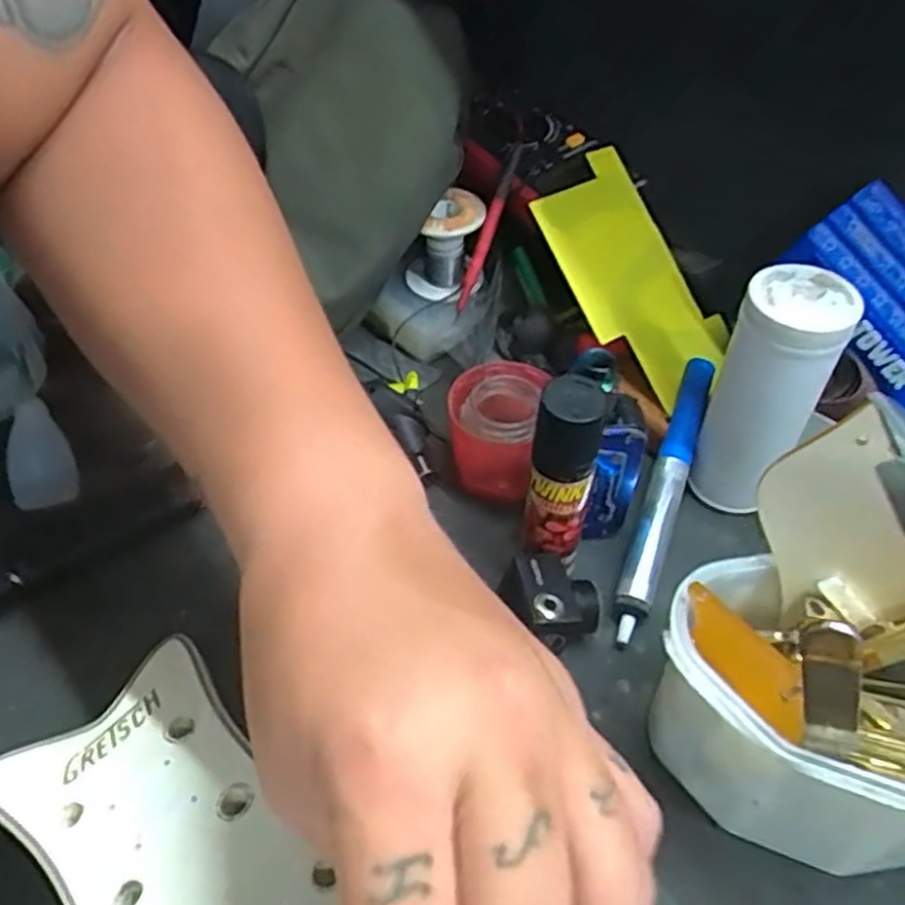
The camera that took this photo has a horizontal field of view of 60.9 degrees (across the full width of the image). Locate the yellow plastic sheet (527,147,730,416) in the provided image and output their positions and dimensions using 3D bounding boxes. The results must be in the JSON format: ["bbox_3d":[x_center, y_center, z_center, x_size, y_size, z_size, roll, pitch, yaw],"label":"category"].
[{"bbox_3d":[0.108,-0.106,0.462,0.075,0.017,0.148,-31,91,-21],"label":"yellow plastic sheet"}]

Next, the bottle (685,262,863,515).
[{"bbox_3d":[0.160,-0.027,0.395,0.048,0.129,0.040,24,51,21],"label":"bottle"}]

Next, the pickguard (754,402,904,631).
[{"bbox_3d":[0.139,0.026,0.277,0.053,0.093,0.006,-6,33,34],"label":"pickguard"}]

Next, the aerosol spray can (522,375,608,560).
[{"bbox_3d":[0.051,0.008,0.356,0.027,0.094,0.027,13,48,12],"label":"aerosol spray can"}]

